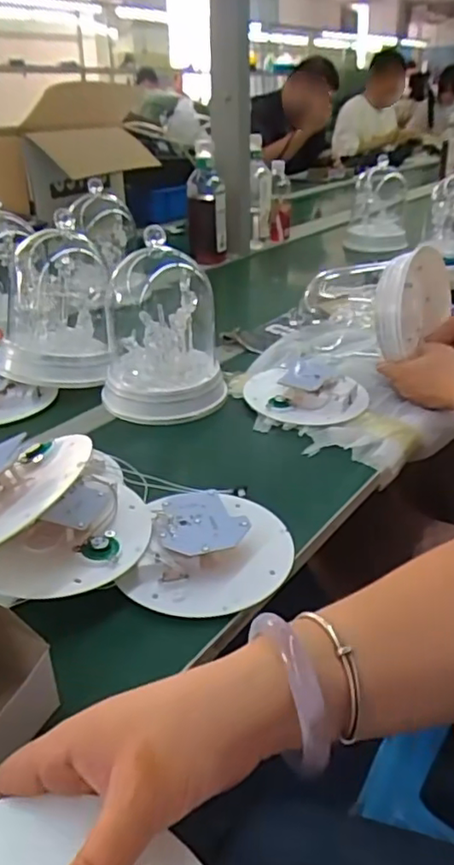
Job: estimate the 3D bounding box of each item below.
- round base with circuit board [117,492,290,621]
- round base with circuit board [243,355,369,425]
[{"bbox_3d":[-0.011,0.088,0.498,0.123,0.031,0.140,4,30,8],"label":"round base with circuit board"},{"bbox_3d":[0.100,-0.064,0.764,0.146,0.034,0.167,3,30,8],"label":"round base with circuit board"}]

